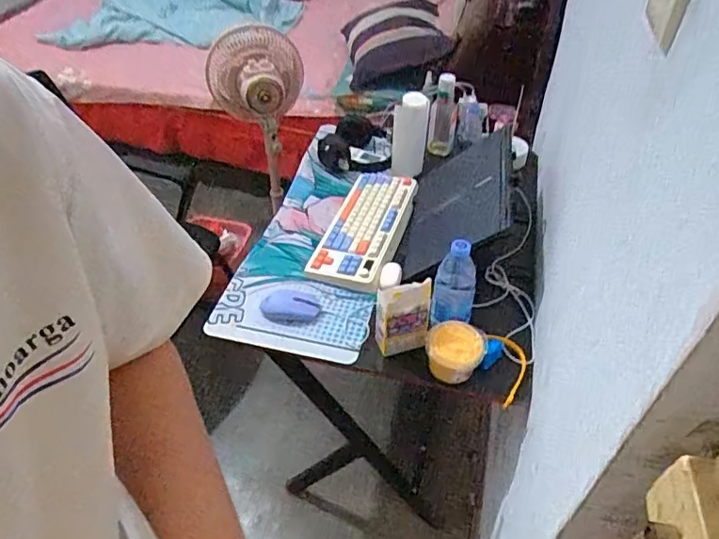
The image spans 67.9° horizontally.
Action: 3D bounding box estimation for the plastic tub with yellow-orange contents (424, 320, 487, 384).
[{"bbox_3d":[0.166,0.148,0.933,0.095,0.073,0.092,0,45,0],"label":"plastic tub with yellow-orange contents"}]

